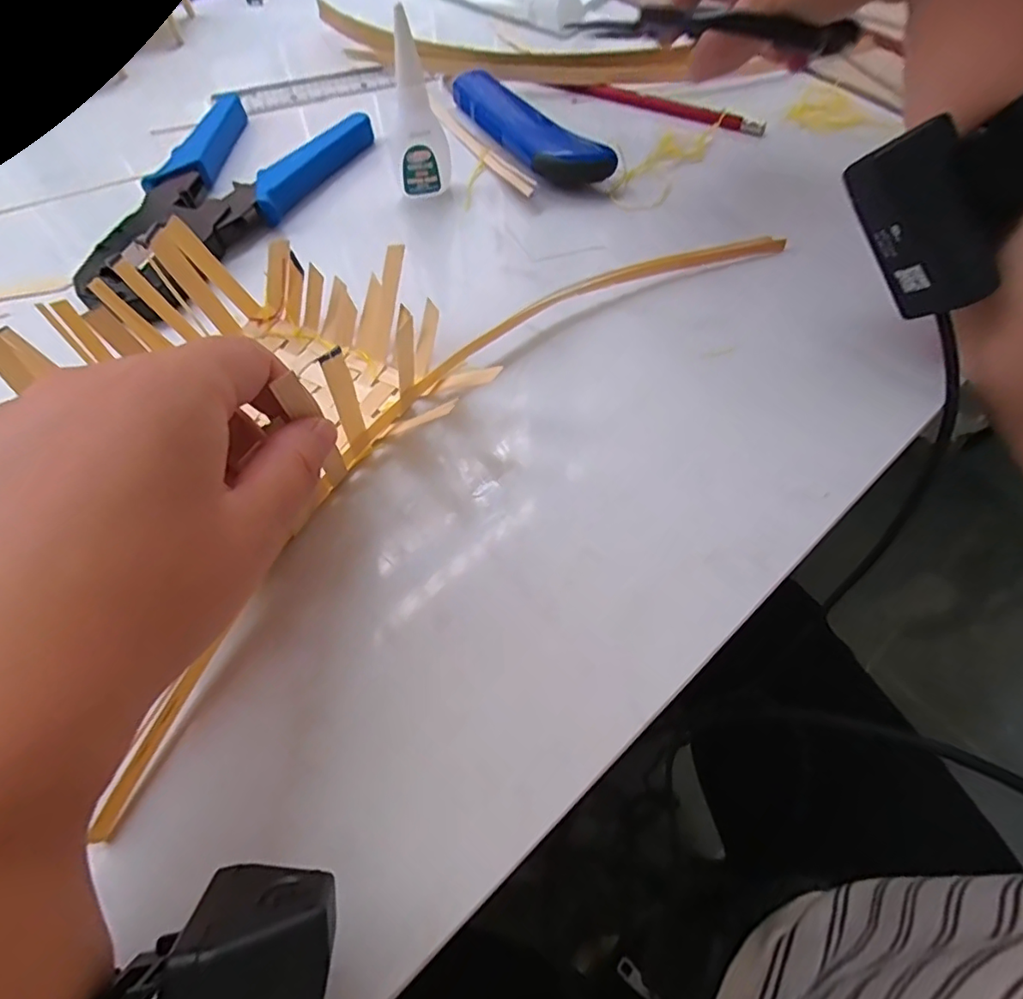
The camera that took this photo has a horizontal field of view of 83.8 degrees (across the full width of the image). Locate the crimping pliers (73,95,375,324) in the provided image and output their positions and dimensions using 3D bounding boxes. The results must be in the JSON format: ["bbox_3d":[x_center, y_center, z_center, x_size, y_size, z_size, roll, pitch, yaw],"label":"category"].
[{"bbox_3d":[-0.154,-0.165,0.318,0.105,0.017,0.185,12,61,7],"label":"crimping pliers"}]

